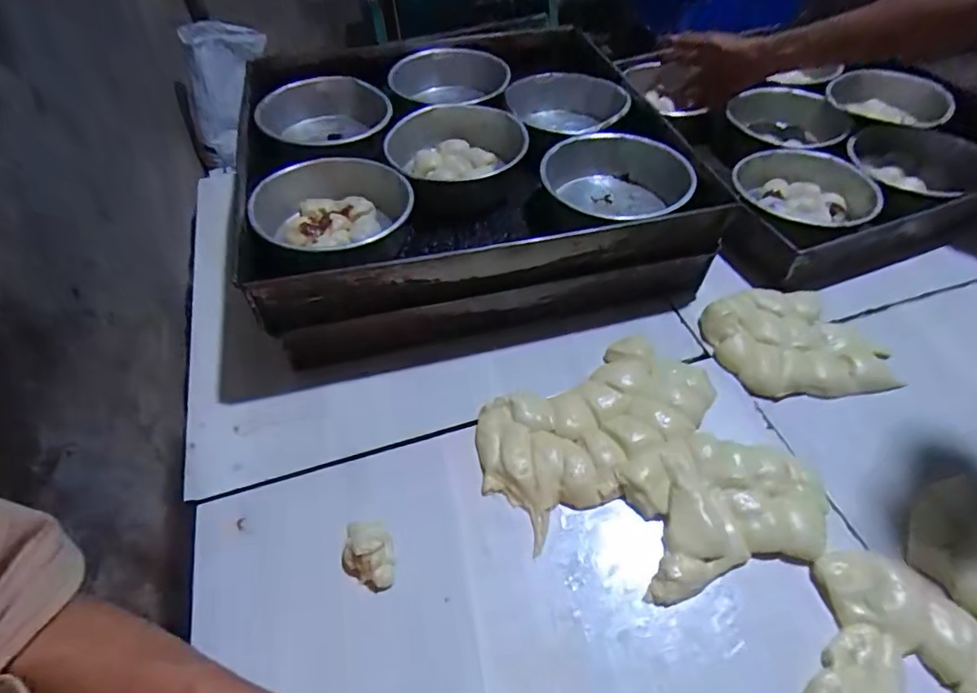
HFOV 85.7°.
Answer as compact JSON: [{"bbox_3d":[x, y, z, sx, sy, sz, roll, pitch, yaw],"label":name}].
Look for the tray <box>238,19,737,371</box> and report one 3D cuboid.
[{"bbox_3d":[-0.025,-0.223,0.641,0.471,0.117,0.453,-13,50,-6],"label":"tray"}]

